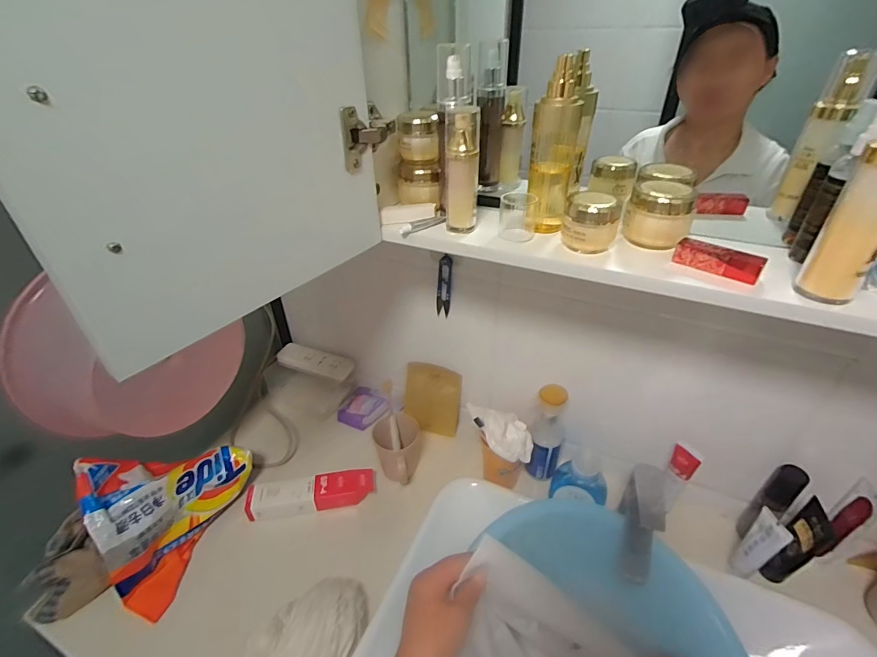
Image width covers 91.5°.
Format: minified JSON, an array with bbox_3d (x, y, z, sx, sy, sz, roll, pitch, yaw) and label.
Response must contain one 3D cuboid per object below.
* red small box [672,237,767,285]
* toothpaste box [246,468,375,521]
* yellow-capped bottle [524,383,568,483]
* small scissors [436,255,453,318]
[{"bbox_3d":[0.276,-0.069,0.423,0.076,0.025,0.020,21,41,28],"label":"red small box"},{"bbox_3d":[-0.224,0.294,0.757,0.218,0.043,0.056,-9,36,-10],"label":"toothpaste box"},{"bbox_3d":[0.191,0.178,0.744,0.056,0.192,0.062,12,38,18],"label":"yellow-capped bottle"},{"bbox_3d":[0.009,-0.073,0.730,0.025,0.126,0.011,21,43,22],"label":"small scissors"}]

